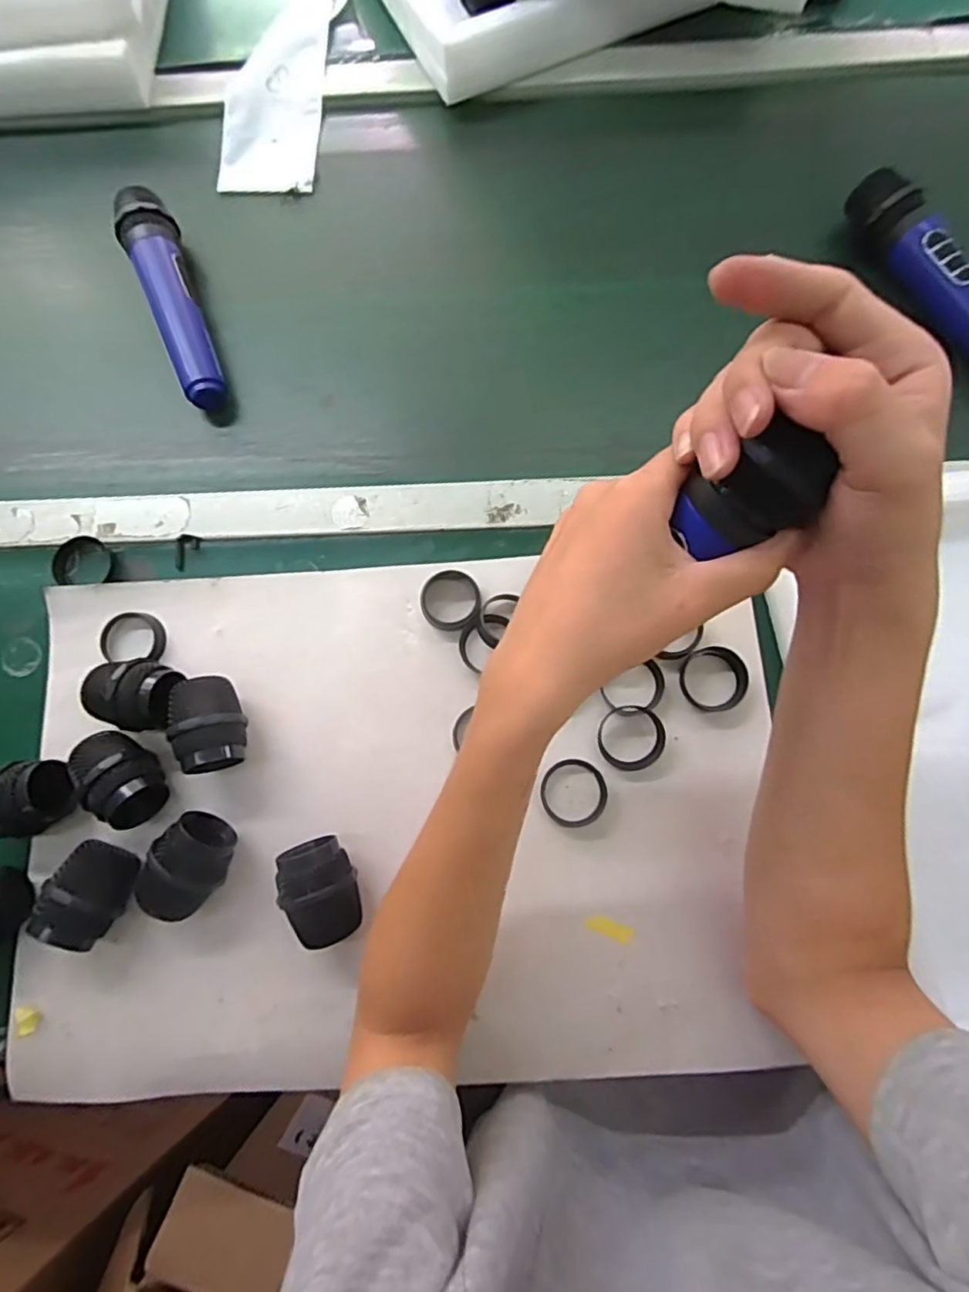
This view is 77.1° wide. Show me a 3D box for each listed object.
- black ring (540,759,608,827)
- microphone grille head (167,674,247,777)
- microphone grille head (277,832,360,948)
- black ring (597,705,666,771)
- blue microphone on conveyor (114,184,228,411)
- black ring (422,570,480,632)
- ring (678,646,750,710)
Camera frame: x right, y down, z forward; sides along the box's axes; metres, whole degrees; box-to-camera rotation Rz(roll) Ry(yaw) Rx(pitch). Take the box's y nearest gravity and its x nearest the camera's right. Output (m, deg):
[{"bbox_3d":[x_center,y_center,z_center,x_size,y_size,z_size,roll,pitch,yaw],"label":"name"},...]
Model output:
[{"bbox_3d":[0.059,0.097,0.403,0.043,0.007,0.043,-1,76,2],"label":"black ring"},{"bbox_3d":[-0.182,0.051,0.402,0.040,0.046,0.061,-22,76,-3],"label":"microphone grille head"},{"bbox_3d":[-0.102,0.155,0.384,0.041,0.046,0.062,-18,76,-2],"label":"microphone grille head"},{"bbox_3d":[0.098,0.062,0.407,0.043,0.014,0.044,-1,76,2],"label":"black ring"},{"bbox_3d":[-0.253,-0.283,0.499,0.042,0.044,0.188,-23,76,-4],"label":"blue microphone on conveyor"},{"bbox_3d":[-0.024,-0.032,0.437,0.042,0.014,0.042,-1,76,2],"label":"black ring"},{"bbox_3d":[0.157,0.023,0.416,0.044,0.011,0.043,-1,76,2],"label":"ring"}]

